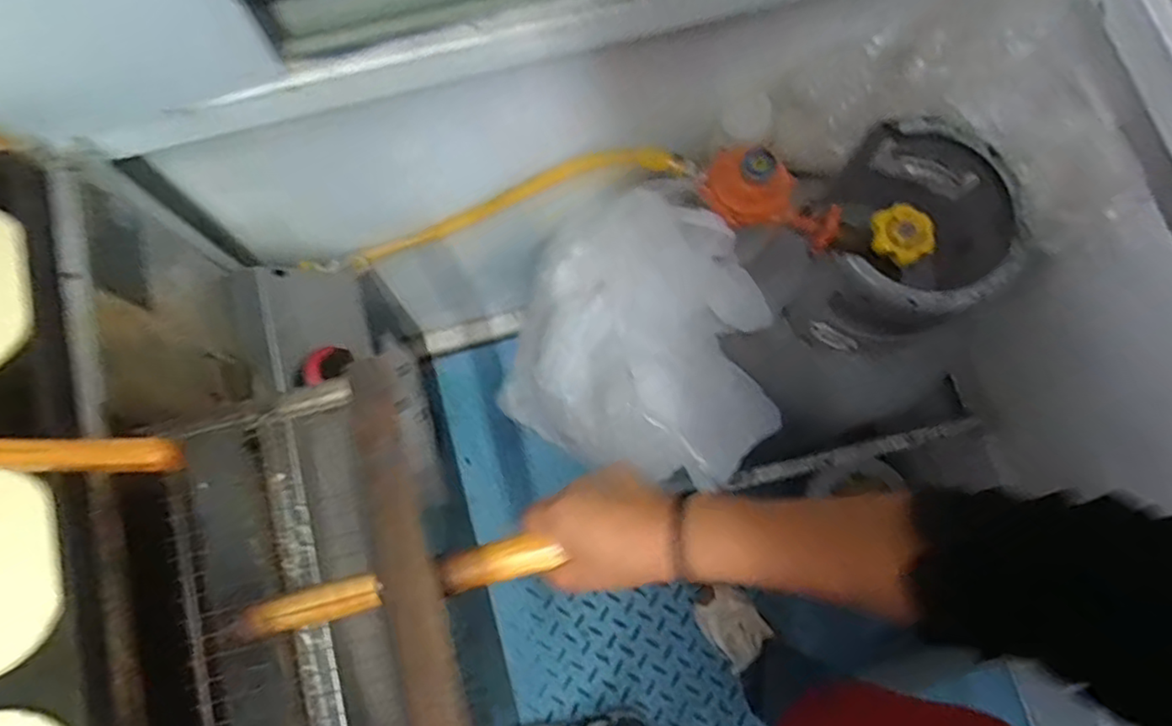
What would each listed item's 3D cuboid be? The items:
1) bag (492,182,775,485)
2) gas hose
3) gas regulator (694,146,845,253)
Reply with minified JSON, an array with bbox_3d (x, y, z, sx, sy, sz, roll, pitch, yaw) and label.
[{"bbox_3d":[0.069,-0.030,0.765,0.308,0.181,0.311,17,79,2],"label":"bag"},{"bbox_3d":[-0.092,-0.175,0.750,0.428,0.097,0.061,-15,78,15],"label":"gas hose"},{"bbox_3d":[0.189,-0.160,0.659,0.151,0.059,0.062,26,79,-9],"label":"gas regulator"}]

